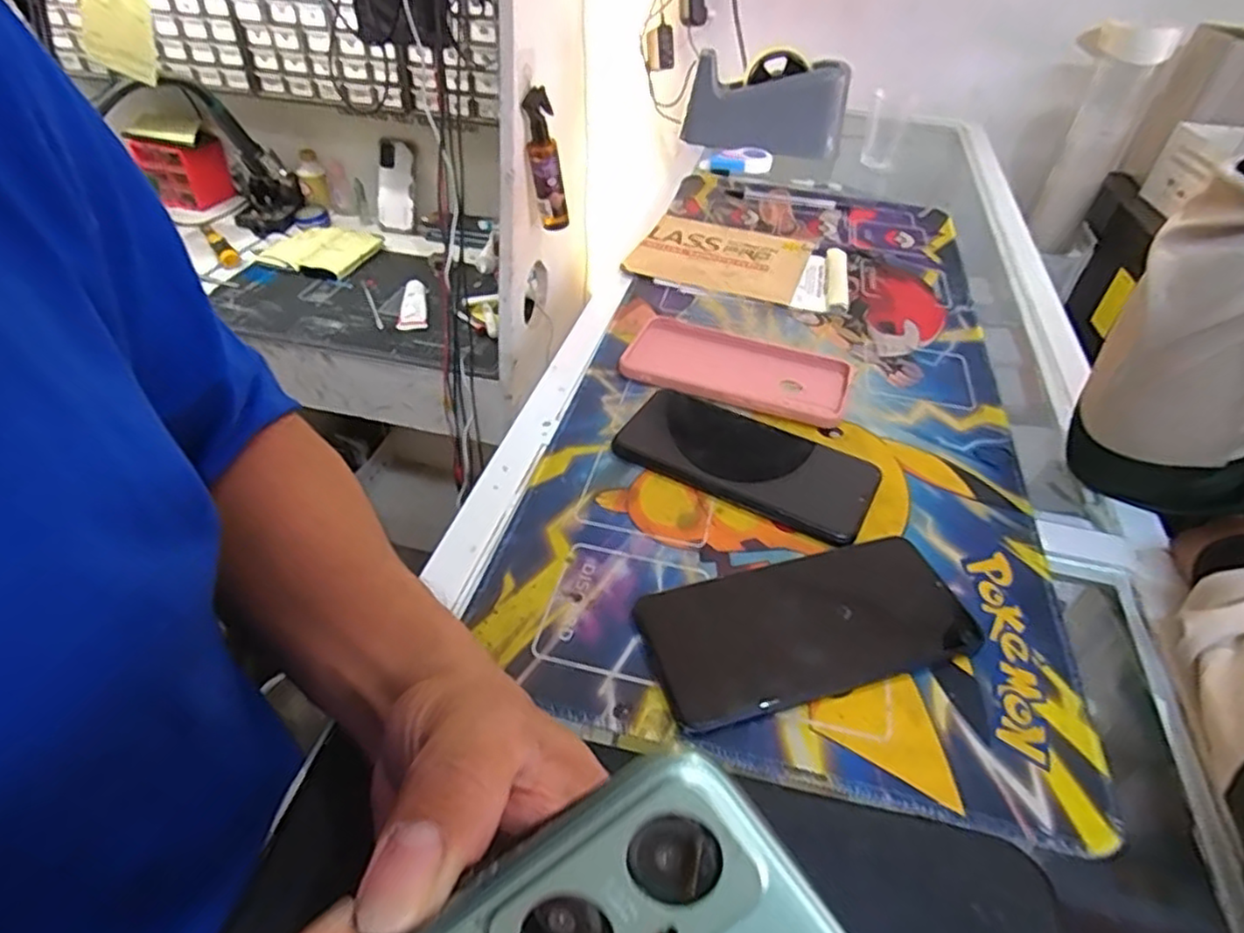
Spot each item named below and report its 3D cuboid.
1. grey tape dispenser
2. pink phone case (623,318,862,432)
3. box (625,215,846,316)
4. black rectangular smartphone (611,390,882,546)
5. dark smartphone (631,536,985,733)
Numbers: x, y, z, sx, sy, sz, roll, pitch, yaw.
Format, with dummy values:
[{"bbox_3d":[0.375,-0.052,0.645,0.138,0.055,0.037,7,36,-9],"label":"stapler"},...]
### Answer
[{"bbox_3d":[0.190,-0.470,0.896,0.205,0.105,0.069,-4,42,-7],"label":"grey tape dispenser"},{"bbox_3d":[0.085,-0.074,0.514,0.164,0.007,0.095,15,43,14],"label":"pink phone case"},{"bbox_3d":[0.113,-0.195,0.657,0.197,0.014,0.131,13,43,12],"label":"box"},{"bbox_3d":[0.080,-0.006,0.440,0.158,0.007,0.078,23,45,21],"label":"black rectangular smartphone"},{"bbox_3d":[0.094,0.077,0.344,0.163,0.008,0.077,-12,44,-16],"label":"dark smartphone"}]

